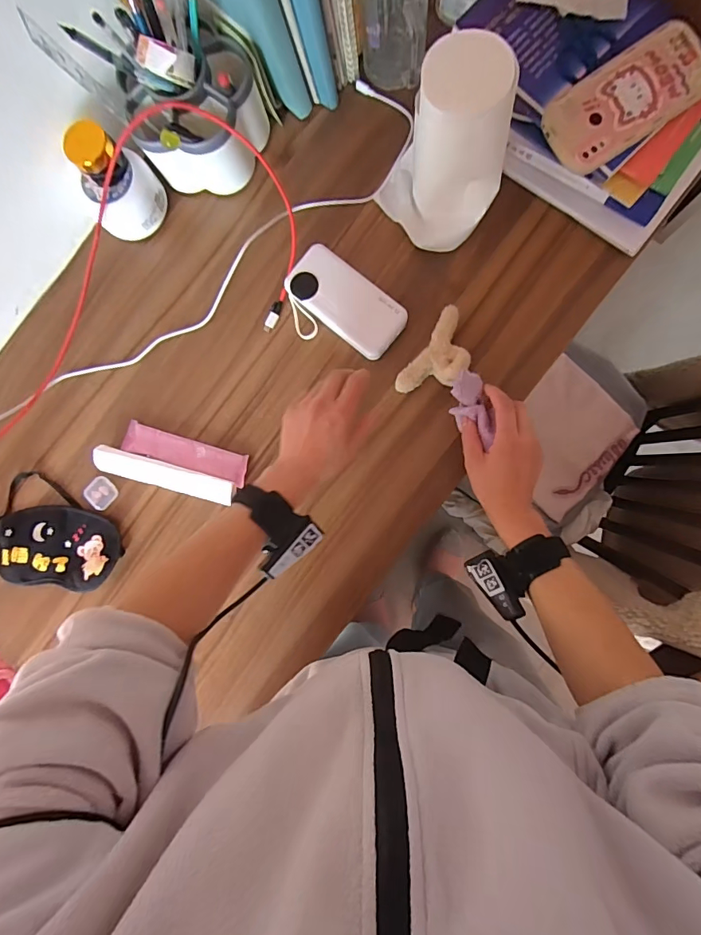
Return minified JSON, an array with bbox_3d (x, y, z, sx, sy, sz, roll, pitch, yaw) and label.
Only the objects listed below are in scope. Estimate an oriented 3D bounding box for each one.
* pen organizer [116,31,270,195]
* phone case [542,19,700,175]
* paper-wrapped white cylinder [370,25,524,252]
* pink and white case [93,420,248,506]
[{"bbox_3d":[-0.180,-0.410,0.509,0.152,0.143,0.125,-23,85,4],"label":"pen organizer"},{"bbox_3d":[0.283,-0.381,0.462,0.167,0.018,0.085,-35,85,3],"label":"phone case"},{"bbox_3d":[0.094,-0.323,0.467,0.129,0.170,0.104,18,89,6],"label":"paper-wrapped white cylinder"},{"bbox_3d":[-0.220,-0.006,0.559,0.182,0.024,0.069,16,89,6],"label":"pink and white case"}]

